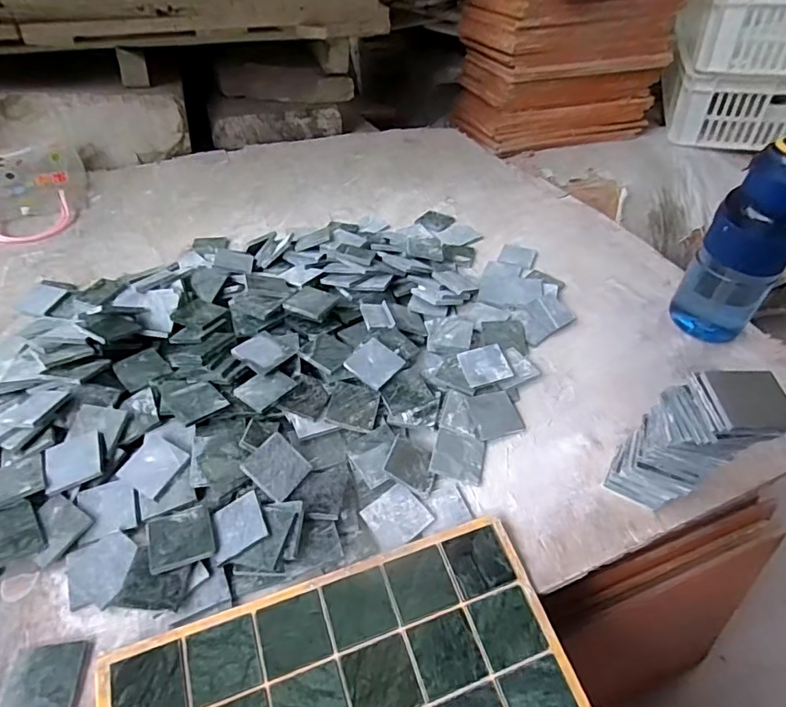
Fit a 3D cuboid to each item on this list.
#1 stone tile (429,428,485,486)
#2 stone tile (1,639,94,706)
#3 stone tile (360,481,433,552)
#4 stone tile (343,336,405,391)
[{"bbox_3d":[0.065,0.101,0.514,0.048,0.011,0.047,12,47,10],"label":"stone tile"},{"bbox_3d":[-0.266,0.251,0.398,0.057,0.005,0.050,-5,46,-7],"label":"stone tile"},{"bbox_3d":[0.003,0.148,0.467,0.051,0.008,0.050,-30,54,-27],"label":"stone tile"},{"bbox_3d":[-0.020,0.010,0.567,0.051,0.006,0.049,37,66,16],"label":"stone tile"}]

